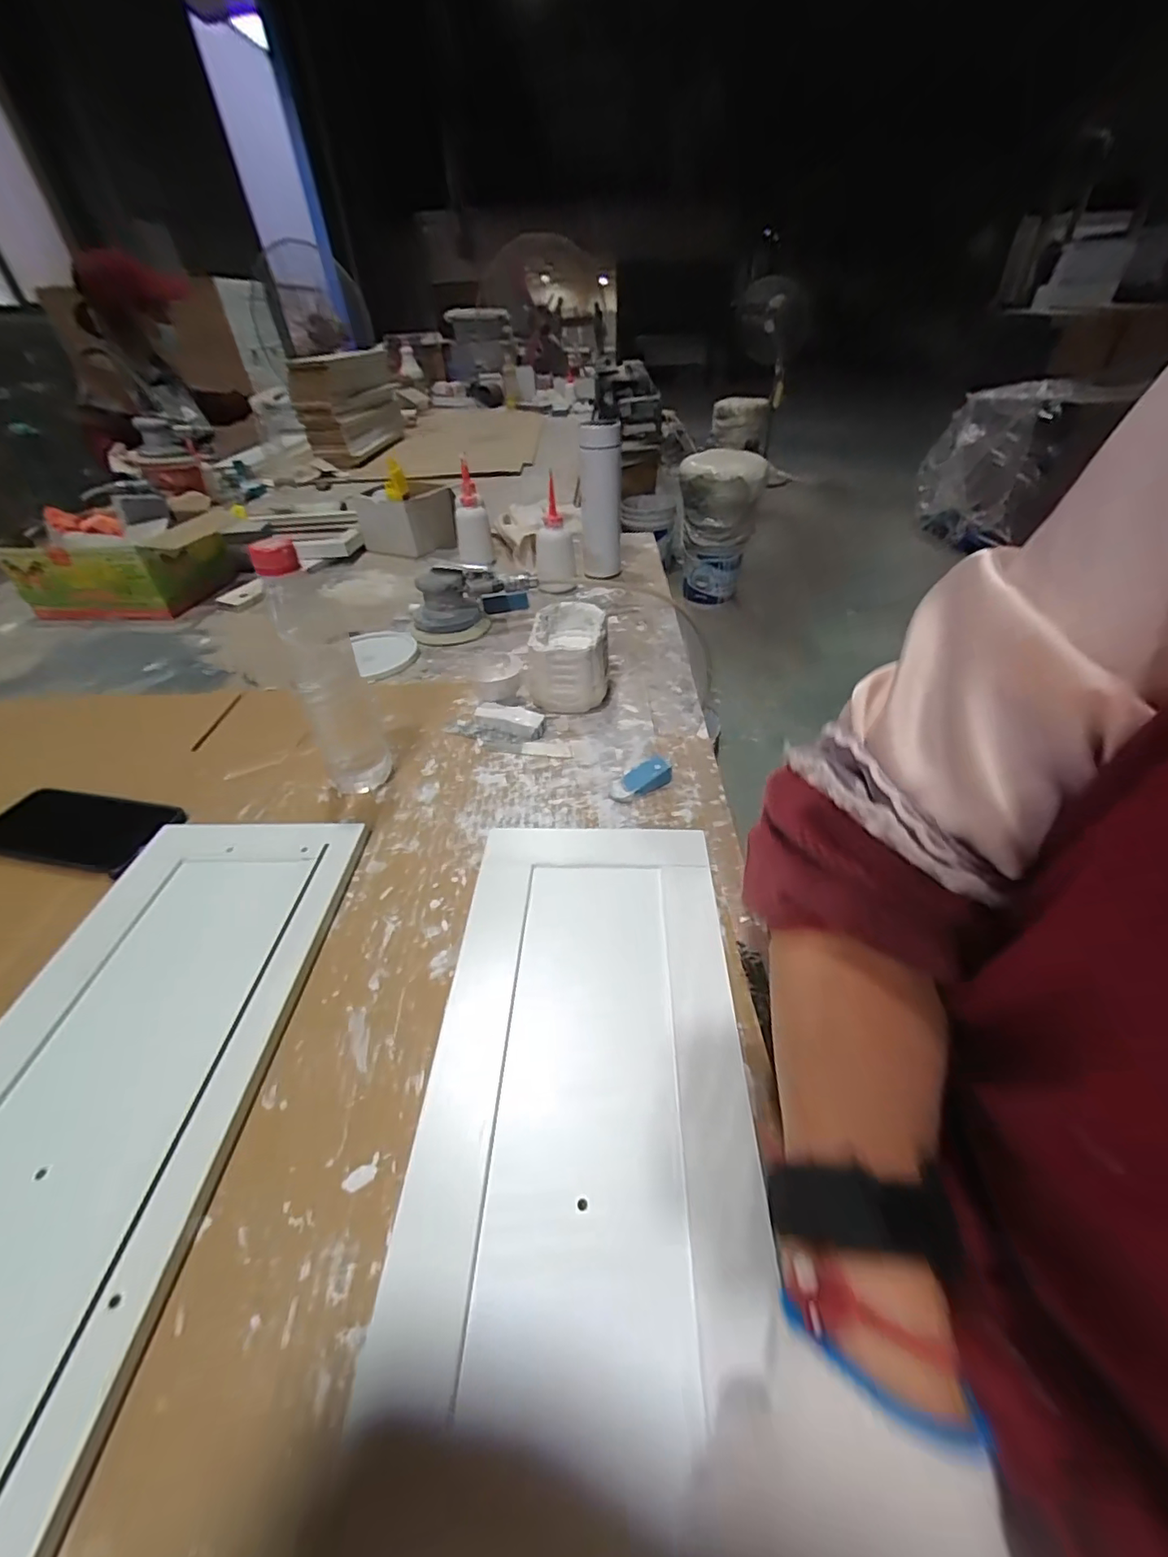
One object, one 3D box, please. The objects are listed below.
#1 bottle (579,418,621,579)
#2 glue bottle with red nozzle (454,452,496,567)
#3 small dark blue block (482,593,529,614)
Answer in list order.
[{"bbox_3d":[0.028,-0.434,0.854,0.062,0.219,0.073,3,41,7],"label":"bottle"},{"bbox_3d":[-0.199,-0.470,0.957,0.059,0.155,0.061,-6,41,-3],"label":"glue bottle with red nozzle"},{"bbox_3d":[-0.119,-0.270,0.829,0.072,0.025,0.022,-14,42,-13],"label":"small dark blue block"}]

